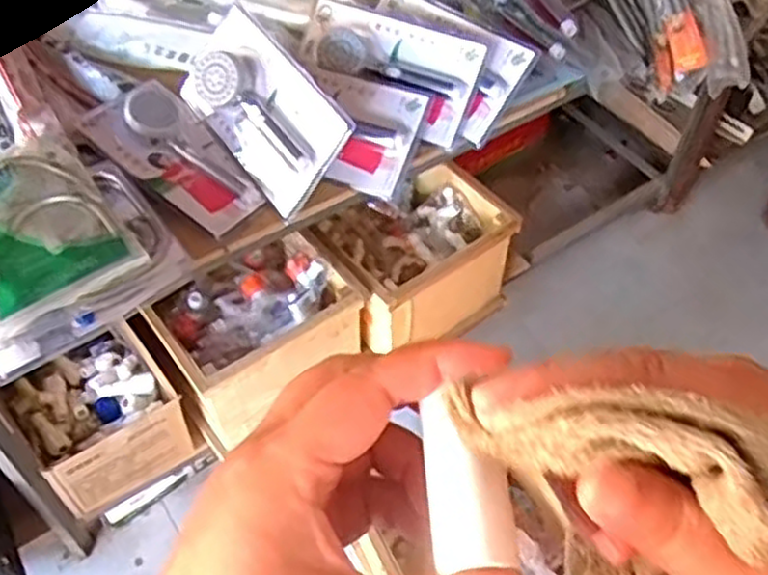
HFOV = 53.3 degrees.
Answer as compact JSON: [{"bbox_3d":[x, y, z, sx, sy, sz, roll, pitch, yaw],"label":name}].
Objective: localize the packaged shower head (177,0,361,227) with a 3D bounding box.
[{"bbox_3d":[-0.190,-0.258,1.064,0.303,0.165,0.072,49,24,25],"label":"packaged shower head"}]

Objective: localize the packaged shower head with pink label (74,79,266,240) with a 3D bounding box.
[{"bbox_3d":[-0.297,-0.197,1.090,0.296,0.053,0.142,41,62,13],"label":"packaged shower head with pink label"}]

